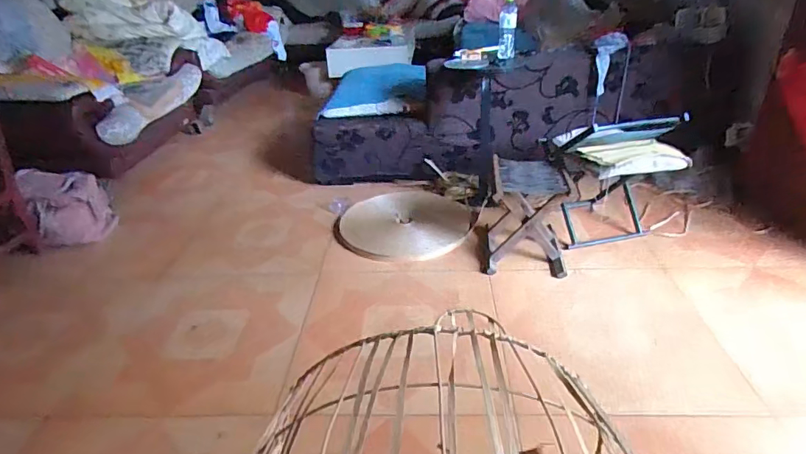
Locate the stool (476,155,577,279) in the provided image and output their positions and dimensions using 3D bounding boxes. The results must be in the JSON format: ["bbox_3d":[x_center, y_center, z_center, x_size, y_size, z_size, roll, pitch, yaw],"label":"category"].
[{"bbox_3d":[0.427,-0.066,1.675,0.296,0.309,0.382,4,32,12],"label":"stool"}]

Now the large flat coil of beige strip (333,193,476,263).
[{"bbox_3d":[-0.001,-0.019,1.907,0.519,0.018,0.511,-3,31,2],"label":"large flat coil of beige strip"}]

